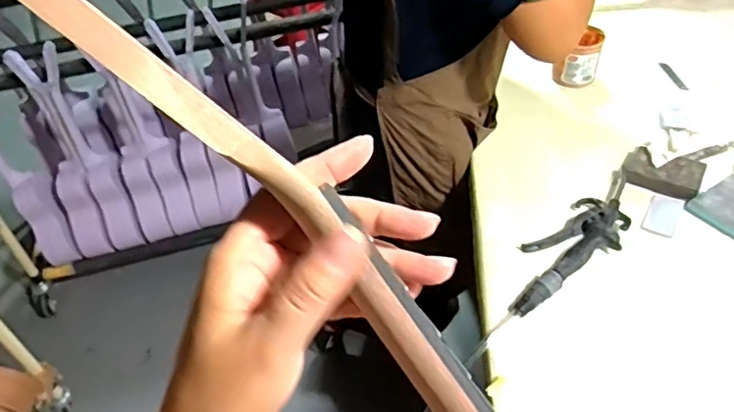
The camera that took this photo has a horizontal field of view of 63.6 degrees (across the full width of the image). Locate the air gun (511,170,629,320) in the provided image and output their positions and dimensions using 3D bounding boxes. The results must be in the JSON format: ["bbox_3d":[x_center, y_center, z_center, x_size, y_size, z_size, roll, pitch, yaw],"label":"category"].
[{"bbox_3d":[0.286,0.049,0.803,0.302,0.037,0.096,-33,50,-26],"label":"air gun"}]

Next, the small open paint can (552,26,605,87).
[{"bbox_3d":[0.389,-0.272,1.085,0.079,0.080,0.088,14,47,19],"label":"small open paint can"}]

